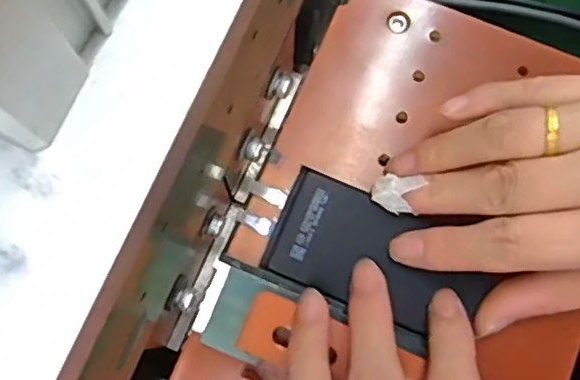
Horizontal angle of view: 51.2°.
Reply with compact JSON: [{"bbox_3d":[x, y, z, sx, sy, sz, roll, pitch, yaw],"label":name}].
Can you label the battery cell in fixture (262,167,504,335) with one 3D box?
[{"bbox_3d":[0.034,0.026,0.233,0.081,0.007,0.042,25,76,5],"label":"battery cell in fixture"}]

